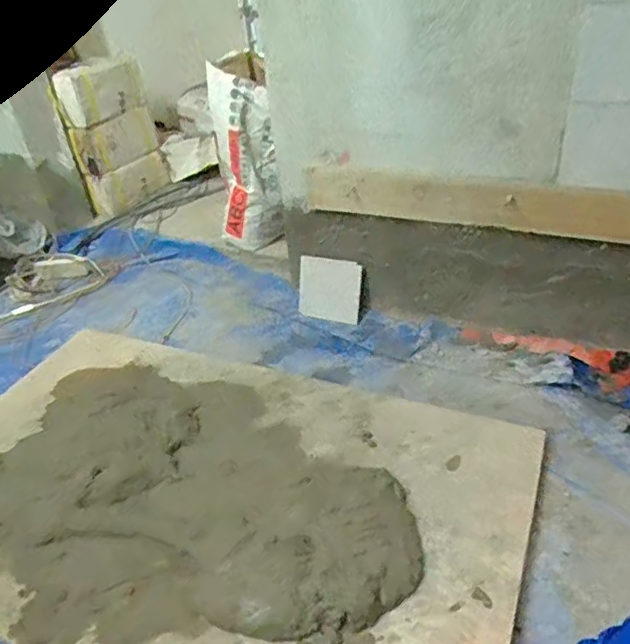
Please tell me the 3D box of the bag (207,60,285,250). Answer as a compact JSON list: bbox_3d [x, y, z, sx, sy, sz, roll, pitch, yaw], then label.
[{"bbox_3d":[-0.189,-0.421,1.557,0.163,0.450,0.120,-14,35,-12],"label":"bag"}]

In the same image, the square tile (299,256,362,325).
[{"bbox_3d":[0.035,-0.082,1.429,0.163,0.152,0.016,9,19,23],"label":"square tile"}]

